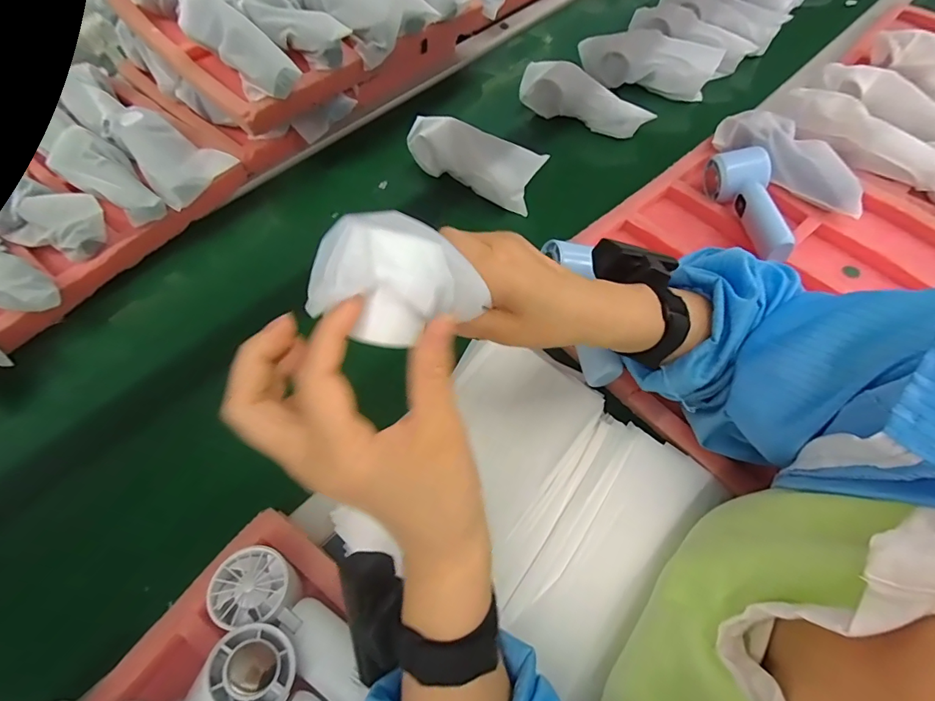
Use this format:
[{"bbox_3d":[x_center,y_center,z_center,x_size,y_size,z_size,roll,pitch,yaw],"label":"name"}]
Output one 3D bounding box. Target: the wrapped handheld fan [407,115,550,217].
[{"bbox_3d":[0.003,-0.251,0.592,0.194,0.068,0.060,34,69,18],"label":"wrapped handheld fan"}]

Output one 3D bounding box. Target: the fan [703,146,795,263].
[{"bbox_3d":[0.326,-0.163,0.511,0.057,0.056,0.146,-5,63,0],"label":"fan"}]

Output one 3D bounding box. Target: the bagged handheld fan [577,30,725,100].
[{"bbox_3d":[0.277,-0.446,0.680,0.199,0.059,0.054,15,65,10],"label":"bagged handheld fan"}]

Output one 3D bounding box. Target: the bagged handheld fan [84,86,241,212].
[{"bbox_3d":[-0.410,-0.276,0.574,0.242,0.032,0.094,37,70,19],"label":"bagged handheld fan"}]

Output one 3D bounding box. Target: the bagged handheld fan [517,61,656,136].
[{"bbox_3d":[0.163,-0.362,0.643,0.204,0.062,0.052,35,69,18],"label":"bagged handheld fan"}]

